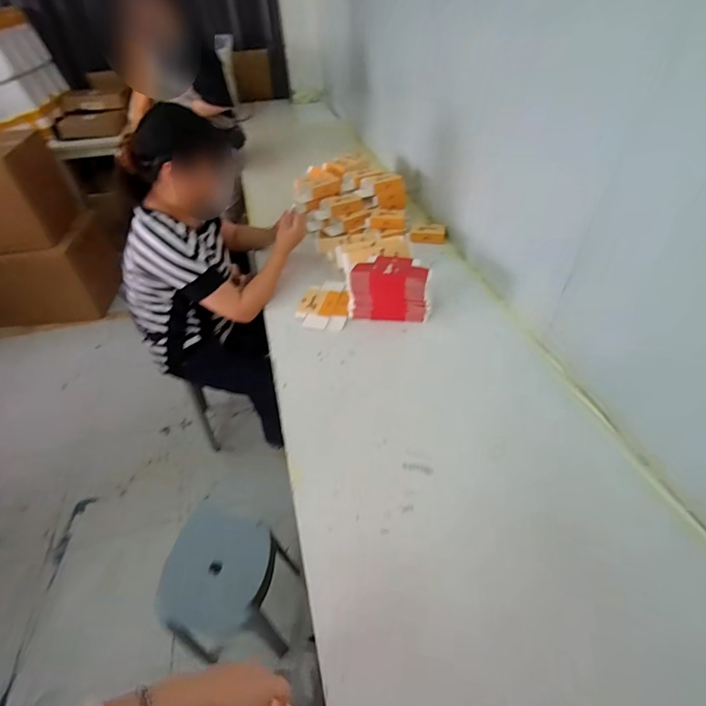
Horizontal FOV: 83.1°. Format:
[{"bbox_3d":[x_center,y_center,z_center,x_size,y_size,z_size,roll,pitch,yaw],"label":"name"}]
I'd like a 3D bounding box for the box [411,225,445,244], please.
[{"bbox_3d":[0.274,-0.439,1.462,0.126,0.040,0.080,2,45,5],"label":"box"}]

